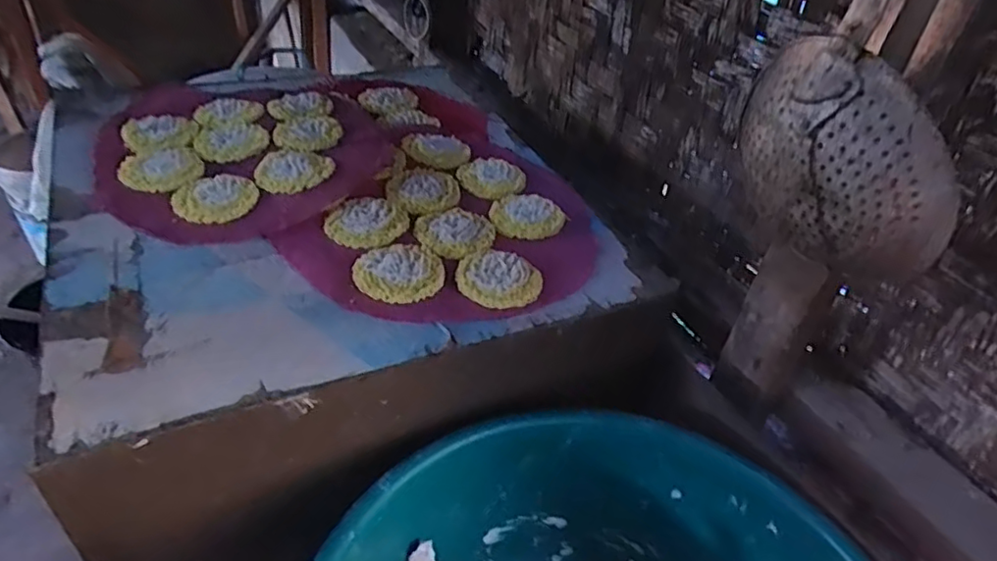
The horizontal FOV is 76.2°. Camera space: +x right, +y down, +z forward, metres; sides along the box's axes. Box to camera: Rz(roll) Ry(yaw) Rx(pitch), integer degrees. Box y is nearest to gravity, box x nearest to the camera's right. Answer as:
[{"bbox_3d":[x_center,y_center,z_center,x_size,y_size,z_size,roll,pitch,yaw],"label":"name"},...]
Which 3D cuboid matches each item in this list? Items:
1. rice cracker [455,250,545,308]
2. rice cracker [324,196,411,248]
[{"bbox_3d":[0.000,-0.003,0.589,0.076,0.010,0.074,4,39,-3],"label":"rice cracker"},{"bbox_3d":[-0.131,-0.059,0.639,0.072,0.008,0.083,21,41,17],"label":"rice cracker"}]

